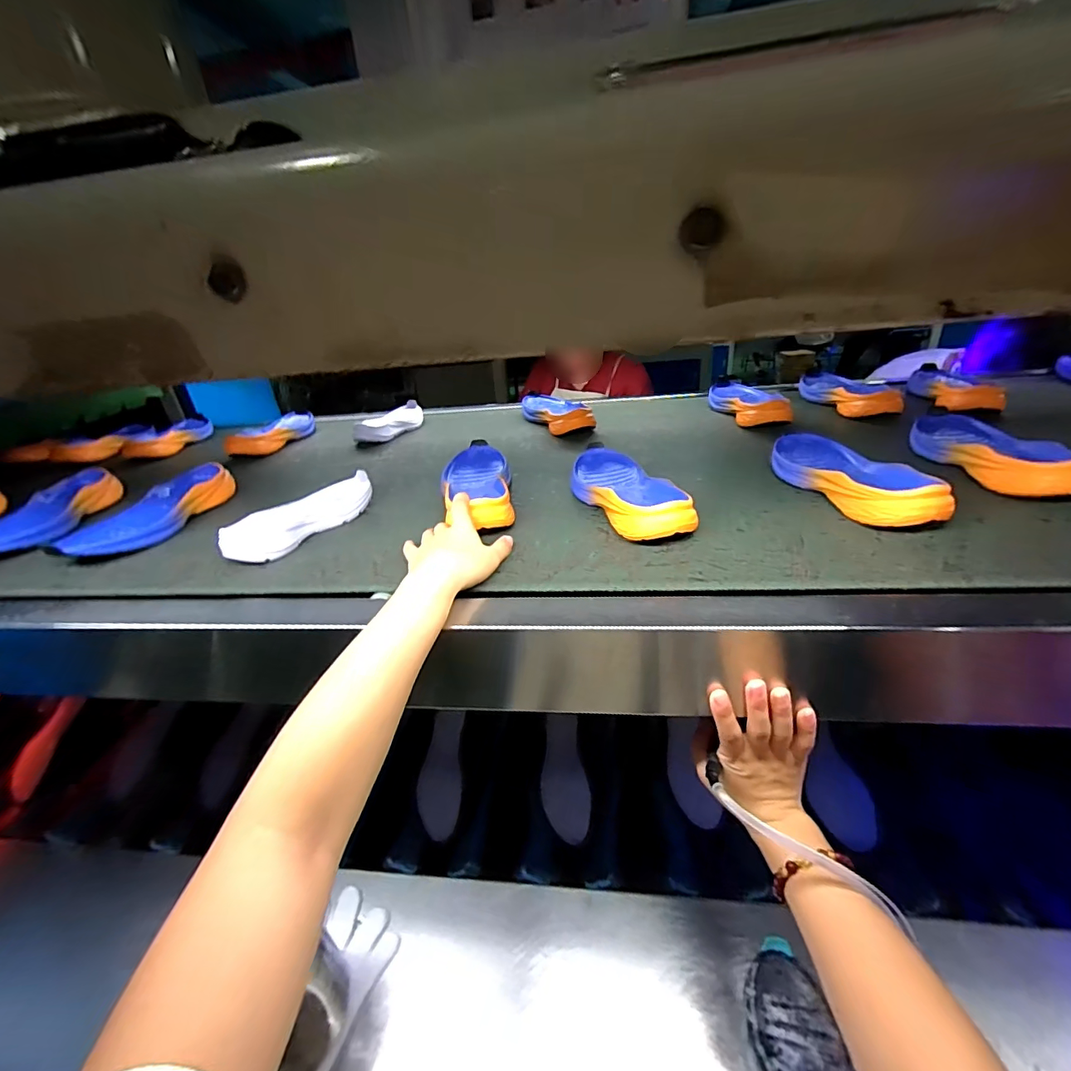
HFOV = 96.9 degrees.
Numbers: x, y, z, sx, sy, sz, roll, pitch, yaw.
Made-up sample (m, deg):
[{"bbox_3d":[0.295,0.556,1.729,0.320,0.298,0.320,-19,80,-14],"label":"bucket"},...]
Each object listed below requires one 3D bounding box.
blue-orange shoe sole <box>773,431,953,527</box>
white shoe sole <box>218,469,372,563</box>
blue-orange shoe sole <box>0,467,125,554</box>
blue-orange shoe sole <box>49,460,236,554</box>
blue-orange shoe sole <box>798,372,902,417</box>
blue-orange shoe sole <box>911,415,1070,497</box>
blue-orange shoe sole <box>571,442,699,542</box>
[{"bbox_3d":[0.355,-0.075,0.551,0.093,0.041,0.256,-9,28,-3],"label":"blue-orange shoe sole"},{"bbox_3d":[-0.278,-0.024,0.583,0.064,0.038,0.205,9,32,27],"label":"white shoe sole"},{"bbox_3d":[-0.676,-0.025,0.640,0.070,0.049,0.247,-6,28,-4],"label":"blue-orange shoe sole"},{"bbox_3d":[-0.507,-0.029,0.634,0.070,0.044,0.245,-3,28,7],"label":"blue-orange shoe sole"},{"bbox_3d":[0.557,-0.260,0.865,0.078,0.047,0.264,-4,28,5],"label":"blue-orange shoe sole"},{"bbox_3d":[0.537,-0.106,0.571,0.091,0.035,0.261,-4,28,6],"label":"blue-orange shoe sole"},{"bbox_3d":[0.101,-0.064,0.577,0.089,0.044,0.262,-12,28,-10],"label":"blue-orange shoe sole"}]

